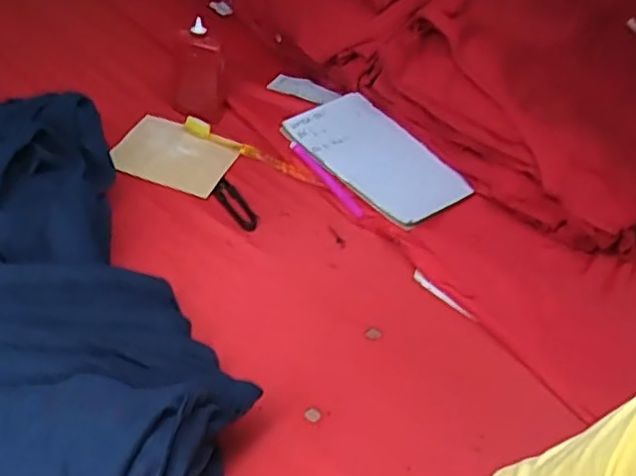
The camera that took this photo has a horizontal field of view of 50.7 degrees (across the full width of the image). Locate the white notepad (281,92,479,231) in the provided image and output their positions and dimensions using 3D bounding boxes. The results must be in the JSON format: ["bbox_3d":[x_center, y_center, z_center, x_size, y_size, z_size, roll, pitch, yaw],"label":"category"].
[{"bbox_3d":[0.069,-0.095,0.758,0.124,0.014,0.200,-31,58,-31],"label":"white notepad"}]

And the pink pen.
[{"bbox_3d":[0.009,-0.065,0.730,0.010,0.014,0.129,-22,48,-28],"label":"pink pen"}]

